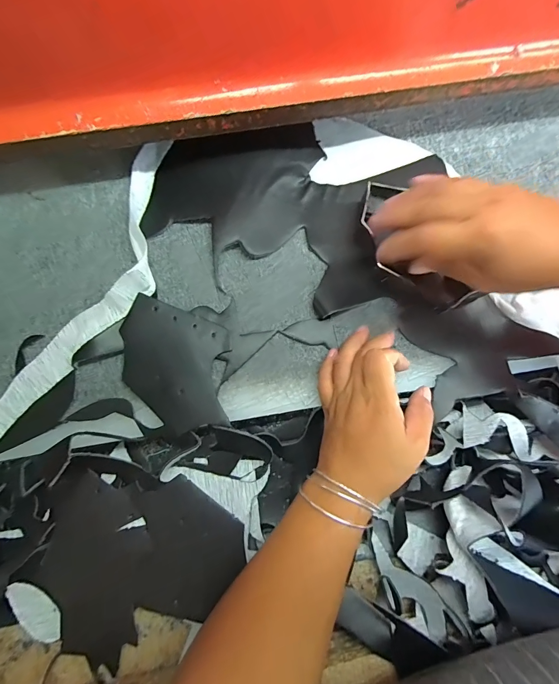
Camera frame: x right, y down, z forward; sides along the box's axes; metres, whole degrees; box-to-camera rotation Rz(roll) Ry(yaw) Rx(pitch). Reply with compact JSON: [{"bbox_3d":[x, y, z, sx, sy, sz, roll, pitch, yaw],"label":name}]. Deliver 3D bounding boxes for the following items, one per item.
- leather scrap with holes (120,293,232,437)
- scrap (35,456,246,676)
[{"bbox_3d":[-0.098,0.021,0.333,0.097,0.010,0.119,3,79,-1],"label":"leather scrap with holes"},{"bbox_3d":[-0.137,0.188,0.317,0.175,0.015,0.152,34,75,9],"label":"scrap"}]

